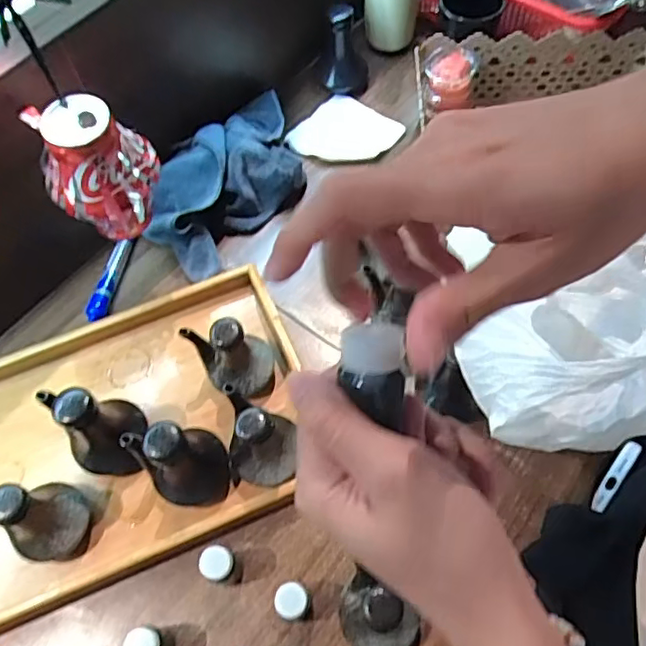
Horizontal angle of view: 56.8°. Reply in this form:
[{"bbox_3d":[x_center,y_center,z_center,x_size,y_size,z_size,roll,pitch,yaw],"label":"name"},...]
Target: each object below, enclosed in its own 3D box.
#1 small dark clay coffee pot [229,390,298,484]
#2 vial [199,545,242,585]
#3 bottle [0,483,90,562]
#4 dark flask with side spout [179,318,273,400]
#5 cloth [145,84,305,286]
[{"bbox_3d":[-0.055,0.105,0.538,0.066,0.096,0.070,-1,62,2],"label":"small dark clay coffee pot"},{"bbox_3d":[-0.087,0.208,0.512,0.025,0.063,0.025,10,63,8],"label":"vial"},{"bbox_3d":[-0.246,0.164,0.515,0.063,0.093,0.067,-1,62,2],"label":"bottle"},{"bbox_3d":[-0.083,0.032,0.574,0.065,0.098,0.072,-33,65,-14],"label":"dark flask with side spout"},{"bbox_3d":[-0.103,-0.177,0.707,0.127,0.074,0.252,33,68,18],"label":"cloth"}]

